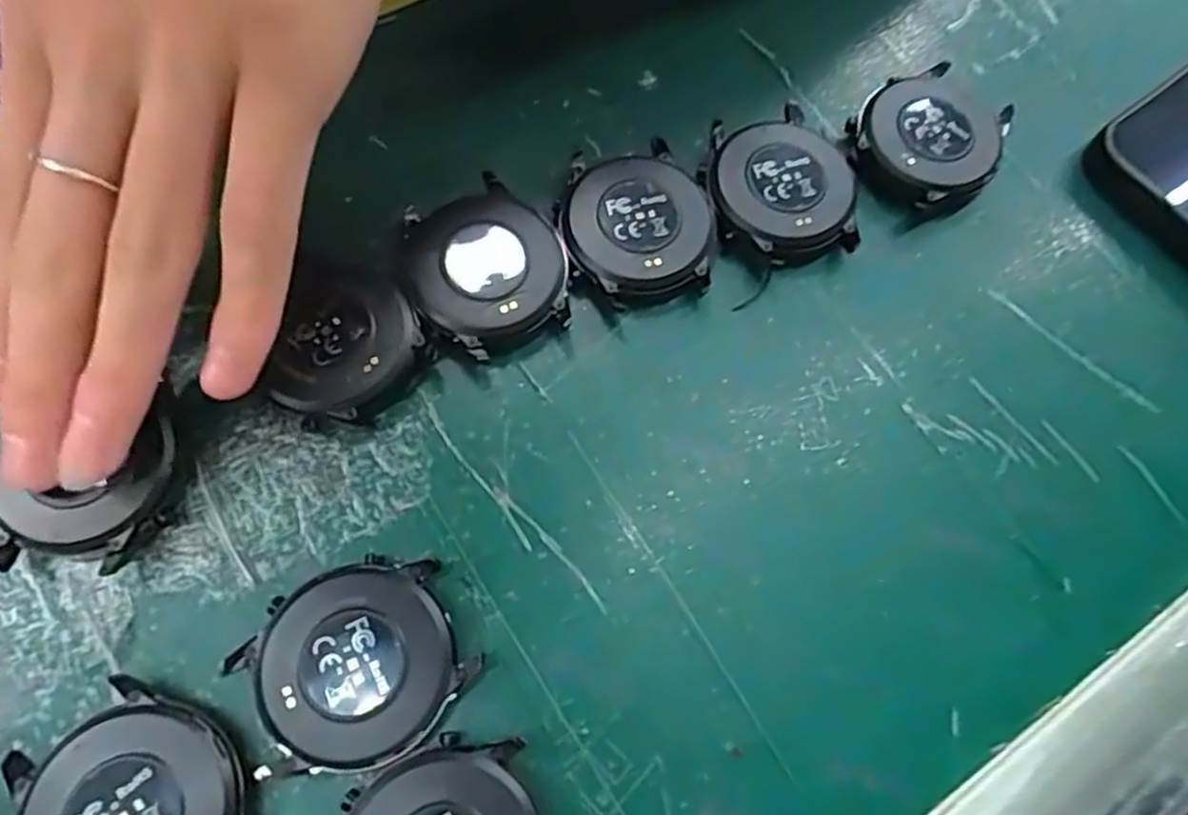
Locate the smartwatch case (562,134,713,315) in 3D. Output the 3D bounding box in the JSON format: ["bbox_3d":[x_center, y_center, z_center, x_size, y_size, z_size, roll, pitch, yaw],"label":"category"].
[{"bbox_3d":[0.013,-0.053,0.223,0.043,0.013,0.051,-16,72,-10],"label":"smartwatch case"}]

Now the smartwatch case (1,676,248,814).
[{"bbox_3d":[-0.099,0.087,0.164,0.043,0.010,0.048,-35,76,-15],"label":"smartwatch case"}]

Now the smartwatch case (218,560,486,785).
[{"bbox_3d":[-0.055,0.060,0.177,0.048,0.010,0.043,-22,74,-12],"label":"smartwatch case"}]

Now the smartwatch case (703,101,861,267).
[{"bbox_3d":[0.056,-0.067,0.230,0.044,0.010,0.052,-8,71,-7],"label":"smartwatch case"}]

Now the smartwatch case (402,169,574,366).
[{"bbox_3d":[-0.031,-0.038,0.216,0.043,0.013,0.049,-24,74,-12],"label":"smartwatch case"}]

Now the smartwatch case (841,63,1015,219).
[{"bbox_3d":[0.105,-0.085,0.241,0.044,0.014,0.055,40,73,10],"label":"smartwatch case"}]

